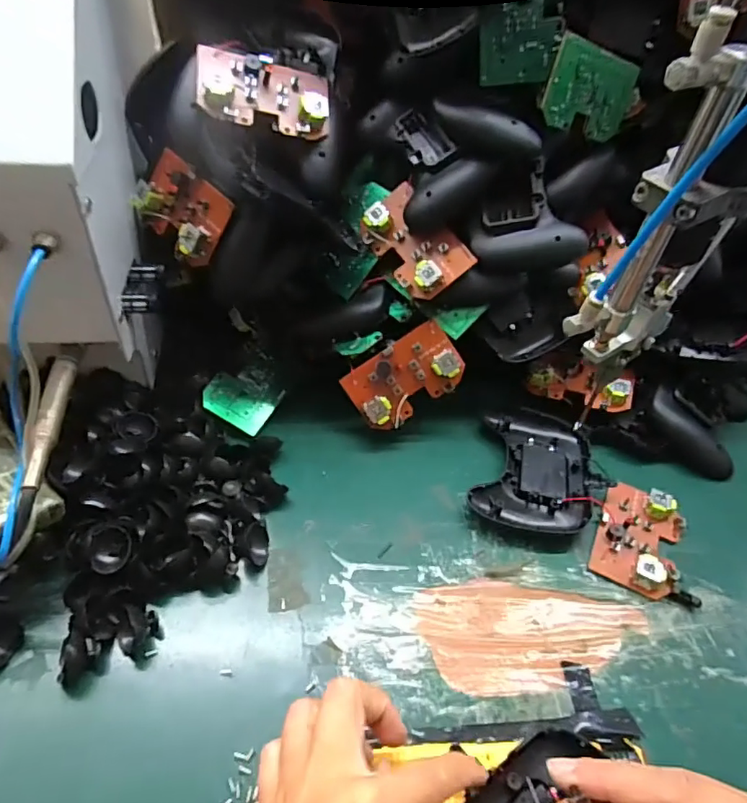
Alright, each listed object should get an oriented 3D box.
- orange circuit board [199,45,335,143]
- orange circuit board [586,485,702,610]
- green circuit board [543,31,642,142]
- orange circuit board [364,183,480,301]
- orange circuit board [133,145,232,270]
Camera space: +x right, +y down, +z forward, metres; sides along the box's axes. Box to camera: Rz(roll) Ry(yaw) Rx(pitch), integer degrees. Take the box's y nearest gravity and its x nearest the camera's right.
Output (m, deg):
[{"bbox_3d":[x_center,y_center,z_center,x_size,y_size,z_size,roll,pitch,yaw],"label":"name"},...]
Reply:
[{"bbox_3d":[-0.074,-0.216,0.381,0.091,0.013,0.054,3,77,-23],"label":"orange circuit board"},{"bbox_3d":[0.201,0.100,0.400,0.067,0.016,0.086,21,46,14],"label":"orange circuit board"},{"bbox_3d":[0.163,-0.230,0.406,0.086,0.055,0.009,-3,36,-32],"label":"green circuit board"},{"bbox_3d":[0.031,-0.127,0.427,0.055,0.020,0.088,-39,78,3],"label":"orange circuit board"},{"bbox_3d":[-0.140,-0.140,0.393,0.086,0.054,0.016,41,15,20],"label":"orange circuit board"}]

